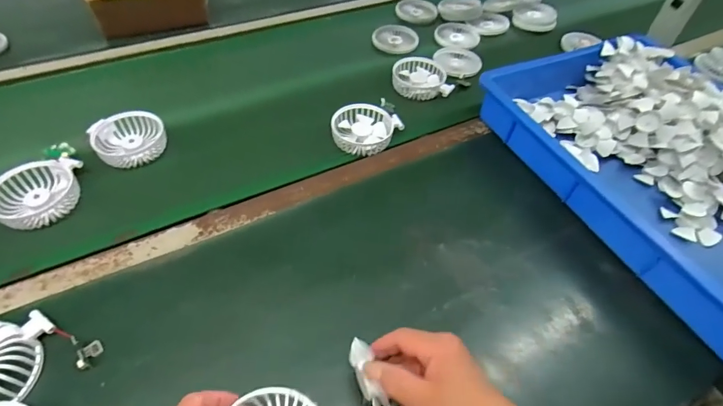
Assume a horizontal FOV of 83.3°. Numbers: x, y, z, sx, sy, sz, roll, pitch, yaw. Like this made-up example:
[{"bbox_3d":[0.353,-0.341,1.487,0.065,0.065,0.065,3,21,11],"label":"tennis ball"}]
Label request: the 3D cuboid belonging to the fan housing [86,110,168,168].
[{"bbox_3d":[-0.320,-0.089,0.564,0.088,0.032,0.087,-27,56,-25],"label":"fan housing"}]

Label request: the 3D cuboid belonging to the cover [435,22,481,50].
[{"bbox_3d":[0.194,-0.343,0.835,0.101,0.015,0.090,-23,55,-23],"label":"cover"}]

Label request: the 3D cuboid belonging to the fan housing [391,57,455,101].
[{"bbox_3d":[0.104,-0.217,0.705,0.098,0.040,0.081,3,49,-2],"label":"fan housing"}]

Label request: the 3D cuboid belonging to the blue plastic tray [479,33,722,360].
[{"bbox_3d":[0.486,-0.035,0.553,0.428,0.078,0.559,-17,53,-18],"label":"blue plastic tray"}]

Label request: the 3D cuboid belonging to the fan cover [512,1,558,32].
[{"bbox_3d":[0.383,-0.416,0.899,0.094,0.016,0.086,5,65,4],"label":"fan cover"}]

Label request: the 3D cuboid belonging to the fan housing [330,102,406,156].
[{"bbox_3d":[0.007,-0.109,0.608,0.100,0.033,0.083,9,49,3],"label":"fan housing"}]

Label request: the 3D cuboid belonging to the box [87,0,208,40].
[{"bbox_3d":[-0.416,-0.417,0.806,0.214,0.073,0.196,-16,52,-18],"label":"box"}]

